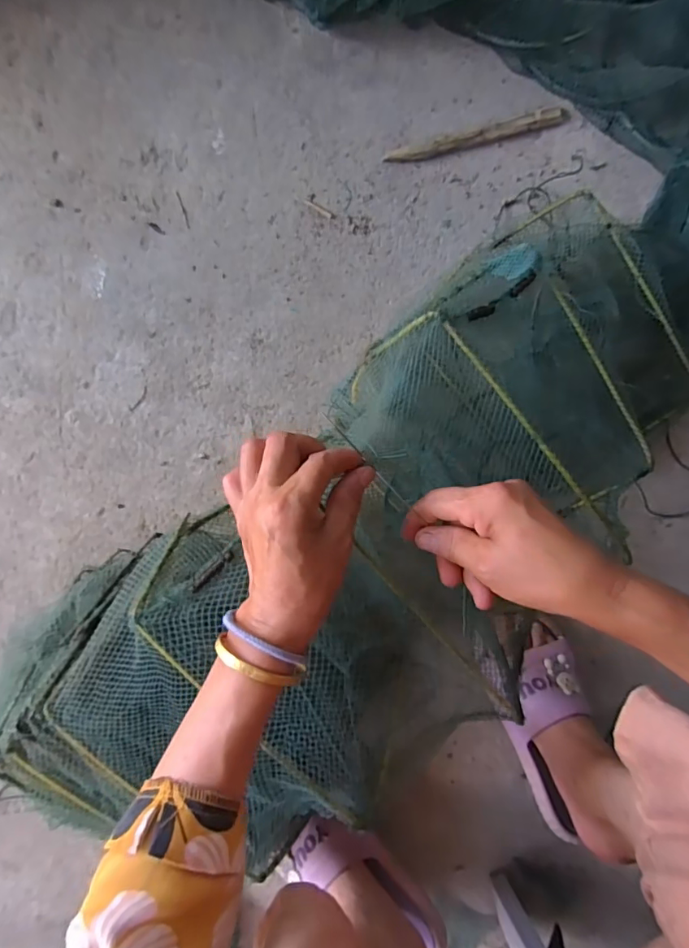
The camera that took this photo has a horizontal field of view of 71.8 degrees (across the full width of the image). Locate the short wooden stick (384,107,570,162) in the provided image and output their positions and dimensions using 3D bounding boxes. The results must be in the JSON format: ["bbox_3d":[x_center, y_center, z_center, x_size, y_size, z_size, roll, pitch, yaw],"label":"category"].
[{"bbox_3d":[0.153,-0.387,0.544,0.215,0.009,0.018,-17,92,-3],"label":"short wooden stick"}]

